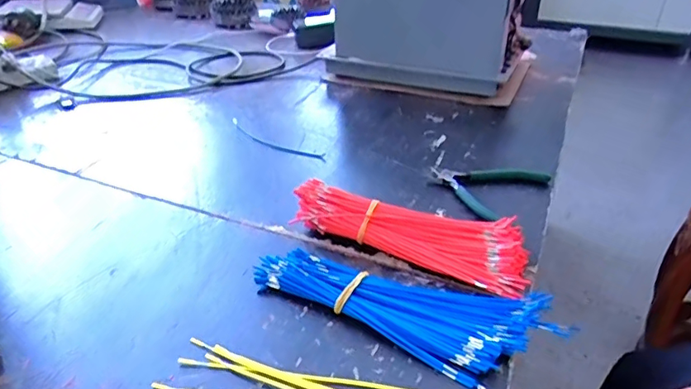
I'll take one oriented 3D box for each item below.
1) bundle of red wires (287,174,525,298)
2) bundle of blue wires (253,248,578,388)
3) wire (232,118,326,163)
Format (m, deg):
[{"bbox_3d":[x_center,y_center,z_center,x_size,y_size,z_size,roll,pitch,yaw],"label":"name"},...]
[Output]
[{"bbox_3d":[0.068,0.037,0.559,0.254,0.044,0.087,16,37,22],"label":"bundle of red wires"},{"bbox_3d":[0.046,0.104,0.476,0.277,0.024,0.106,12,36,18],"label":"bundle of blue wires"},{"bbox_3d":[-0.109,-0.081,0.783,0.196,0.004,0.028,23,40,30],"label":"wire"}]

